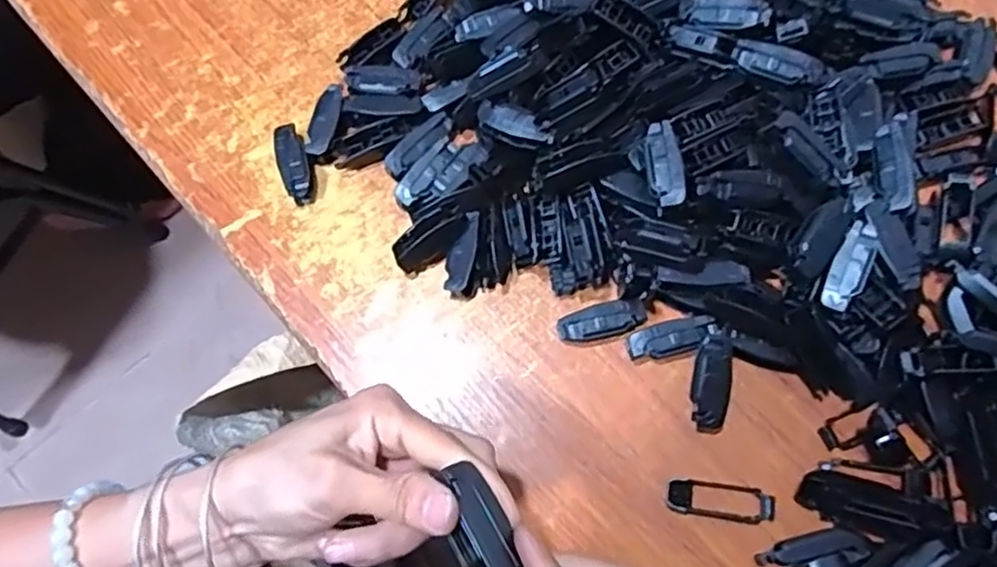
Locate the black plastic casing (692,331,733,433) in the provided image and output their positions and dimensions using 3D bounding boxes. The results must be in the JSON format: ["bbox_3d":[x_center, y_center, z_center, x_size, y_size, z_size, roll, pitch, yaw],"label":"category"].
[{"bbox_3d":[0.114,0.055,0.358,0.019,0.013,0.055,5,96,3],"label":"black plastic casing"}]

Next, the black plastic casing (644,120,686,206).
[{"bbox_3d":[0.089,-0.063,0.361,0.017,0.012,0.046,-3,74,1],"label":"black plastic casing"}]

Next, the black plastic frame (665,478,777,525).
[{"bbox_3d":[0.116,0.115,0.350,0.058,0.012,0.019,6,75,4],"label":"black plastic frame"}]

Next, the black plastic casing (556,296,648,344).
[{"bbox_3d":[0.058,0.022,0.377,0.049,0.018,0.018,-12,74,-1],"label":"black plastic casing"}]

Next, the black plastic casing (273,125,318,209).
[{"bbox_3d":[-0.125,-0.073,0.411,0.017,0.017,0.047,-20,75,-4],"label":"black plastic casing"}]

